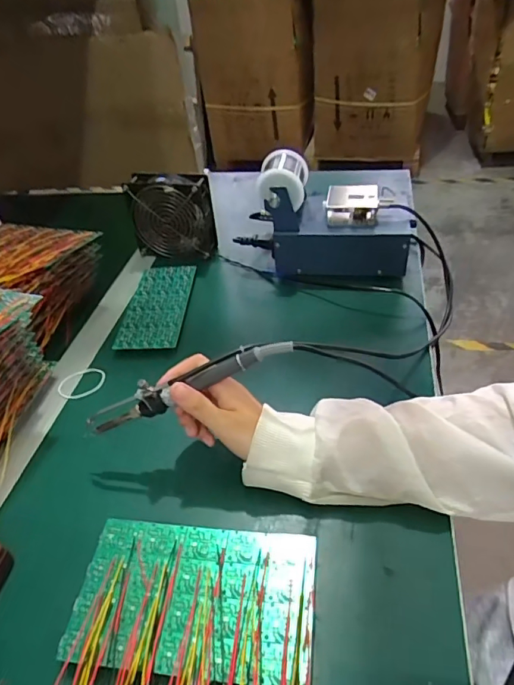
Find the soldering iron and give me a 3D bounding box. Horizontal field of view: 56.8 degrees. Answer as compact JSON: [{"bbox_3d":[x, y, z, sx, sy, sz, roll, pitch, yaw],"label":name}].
[{"bbox_3d":[-0.065,0.032,0.411,0.197,0.035,0.023,-24,42,11],"label":"soldering iron"}]

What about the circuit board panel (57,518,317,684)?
[{"bbox_3d":[-0.047,0.191,0.358,0.174,0.013,0.101,3,43,8],"label":"circuit board panel"}]

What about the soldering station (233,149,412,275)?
[{"bbox_3d":[0.094,-0.173,0.663,0.229,0.140,0.119,4,42,11],"label":"soldering station"}]

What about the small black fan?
[{"bbox_3d":[-0.128,-0.193,0.713,0.121,0.119,0.034,3,42,13],"label":"small black fan"}]

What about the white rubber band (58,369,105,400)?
[{"bbox_3d":[-0.207,0.047,0.560,0.055,0.004,0.043,-15,44,-11],"label":"white rubber band"}]

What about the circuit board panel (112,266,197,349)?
[{"bbox_3d":[-0.133,-0.050,0.638,0.078,0.004,0.168,0,45,6],"label":"circuit board panel"}]

